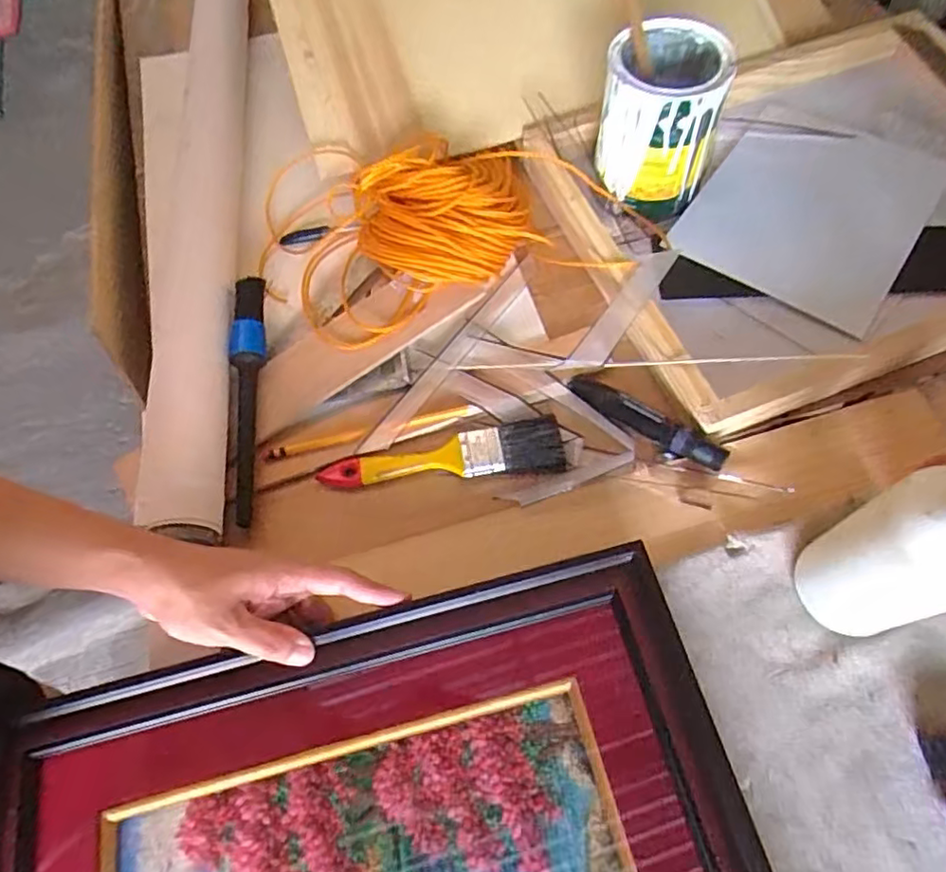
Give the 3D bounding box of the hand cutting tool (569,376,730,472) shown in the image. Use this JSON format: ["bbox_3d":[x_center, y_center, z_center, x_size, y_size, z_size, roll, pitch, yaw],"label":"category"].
[{"bbox_3d":[0.136,-0.011,0.501,0.131,0.021,0.022,33,68,18],"label":"hand cutting tool"}]

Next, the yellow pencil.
[{"bbox_3d":[-0.085,-0.004,0.520,0.180,0.011,0.010,-12,62,-4],"label":"yellow pencil"}]

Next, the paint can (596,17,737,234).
[{"bbox_3d":[0.170,-0.285,0.582,0.105,0.127,0.108,-1,62,2],"label":"paint can"}]

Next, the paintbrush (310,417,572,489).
[{"bbox_3d":[-0.025,0.018,0.504,0.192,0.011,0.042,-9,62,-2],"label":"paintbrush"}]

